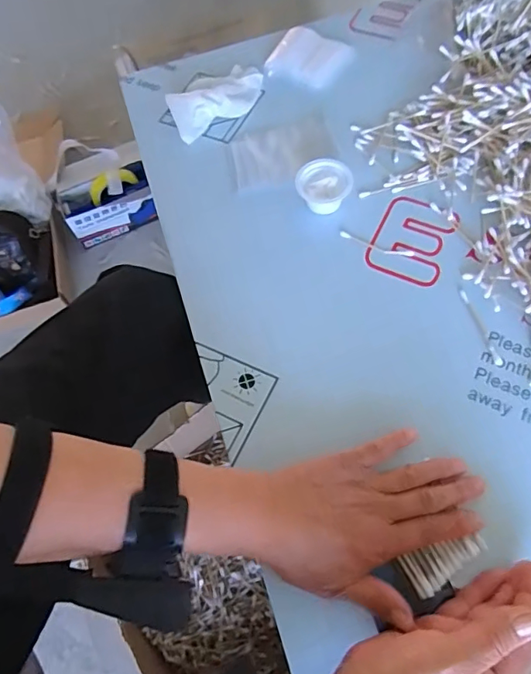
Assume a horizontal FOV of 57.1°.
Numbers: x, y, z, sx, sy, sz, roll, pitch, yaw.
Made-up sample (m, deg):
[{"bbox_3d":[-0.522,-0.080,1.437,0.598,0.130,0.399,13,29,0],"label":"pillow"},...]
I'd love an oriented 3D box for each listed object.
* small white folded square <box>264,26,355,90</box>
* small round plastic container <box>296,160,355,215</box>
[{"bbox_3d":[0.049,-0.331,0.576,0.084,0.016,0.081,29,70,17],"label":"small white folded square"},{"bbox_3d":[0.057,-0.150,0.482,0.052,0.025,0.045,-10,64,0],"label":"small round plastic container"}]

